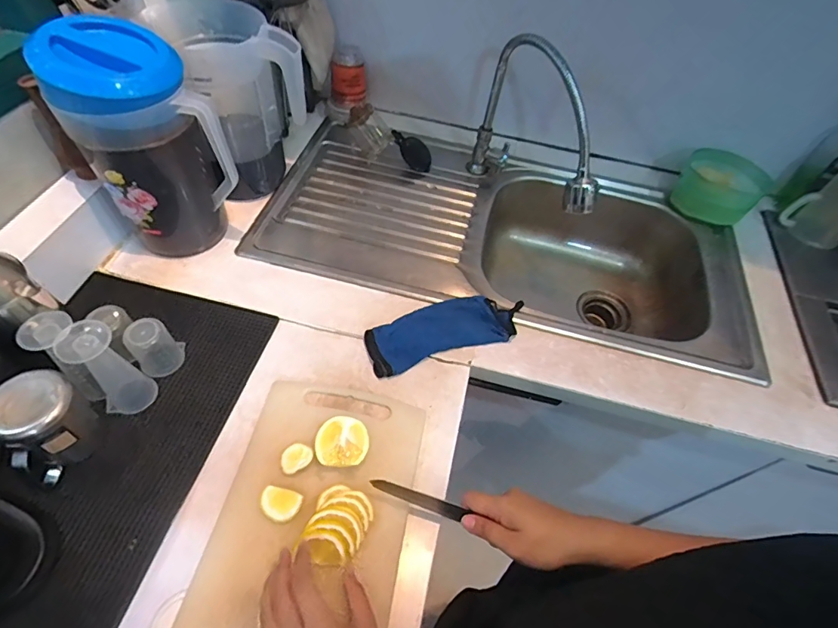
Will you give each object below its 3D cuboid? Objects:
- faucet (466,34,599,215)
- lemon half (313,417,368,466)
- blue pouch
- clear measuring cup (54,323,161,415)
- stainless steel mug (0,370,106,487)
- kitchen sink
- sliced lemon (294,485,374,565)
[{"bbox_3d":[0.204,-0.292,0.758,0.056,0.261,0.286,-29,62,-22],"label":"faucet"},{"bbox_3d":[-0.094,0.161,0.550,0.063,0.038,0.058,3,54,-4],"label":"lemon half"},{"bbox_3d":[0.041,0.017,0.666,0.240,0.027,0.095,-15,57,-14],"label":"blue pouch"},{"bbox_3d":[-0.367,0.068,0.529,0.058,0.137,0.052,-38,65,-26],"label":"clear measuring cup"},{"bbox_3d":[-0.408,0.123,0.494,0.067,0.105,0.089,32,59,17],"label":"stainless steel mug"},{"bbox_3d":[0.149,-0.106,0.907,0.843,0.228,0.444,13,53,3],"label":"kitchen sink"},{"bbox_3d":[-0.088,0.230,0.493,0.063,0.025,0.077,11,55,4],"label":"sliced lemon"}]

